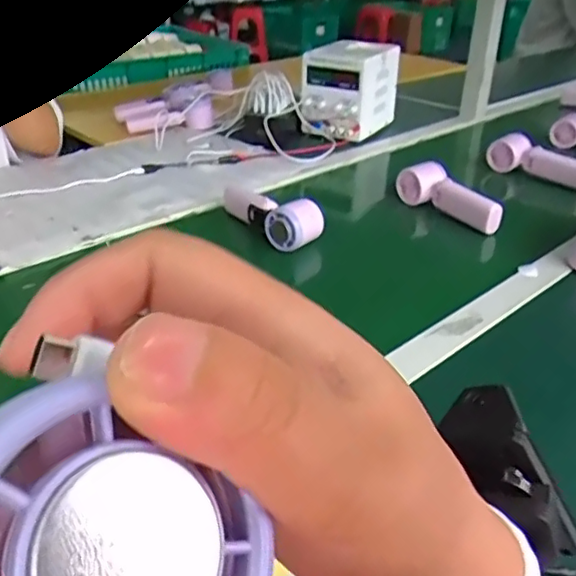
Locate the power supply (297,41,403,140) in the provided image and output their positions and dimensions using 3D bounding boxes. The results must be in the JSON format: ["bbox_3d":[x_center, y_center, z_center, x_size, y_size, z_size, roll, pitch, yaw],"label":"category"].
[{"bbox_3d":[0.126,-0.399,1.213,0.129,0.157,0.192,21,36,31],"label":"power supply"}]

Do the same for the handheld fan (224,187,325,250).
[{"bbox_3d":[-0.022,-0.108,0.812,0.056,0.051,0.163,-18,35,-30],"label":"handheld fan"}]

